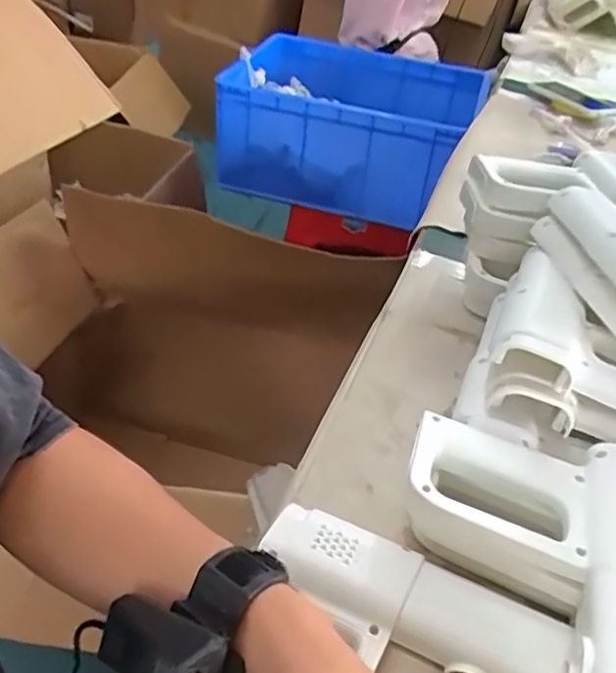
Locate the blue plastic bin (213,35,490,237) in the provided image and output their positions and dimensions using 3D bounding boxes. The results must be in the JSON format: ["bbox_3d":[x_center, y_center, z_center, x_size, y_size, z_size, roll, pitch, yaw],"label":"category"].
[{"bbox_3d":[0.099,-0.471,1.462,0.519,0.225,0.434,15,40,9],"label":"blue plastic bin"}]

